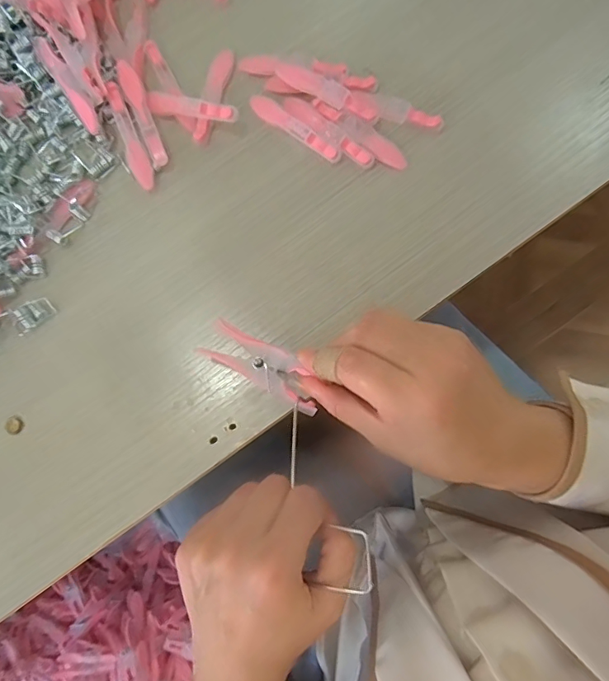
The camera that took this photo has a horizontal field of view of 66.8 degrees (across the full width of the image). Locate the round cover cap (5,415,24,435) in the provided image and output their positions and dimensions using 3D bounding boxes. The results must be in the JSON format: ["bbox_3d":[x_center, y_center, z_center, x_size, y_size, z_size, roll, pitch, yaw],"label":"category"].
[{"bbox_3d":[-0.185,0.054,0.294,0.010,0.004,0.012,-34,81,-5],"label":"round cover cap"}]

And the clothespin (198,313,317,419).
[{"bbox_3d":[-0.024,0.016,0.270,0.077,0.010,0.029,36,82,2],"label":"clothespin"}]

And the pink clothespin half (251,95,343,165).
[{"bbox_3d":[-0.008,-0.149,0.321,0.078,0.007,0.014,41,83,8],"label":"pink clothespin half"}]

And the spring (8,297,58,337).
[{"bbox_3d":[-0.179,-0.018,0.303,0.027,0.009,0.016,-36,81,-5],"label":"spring"}]

